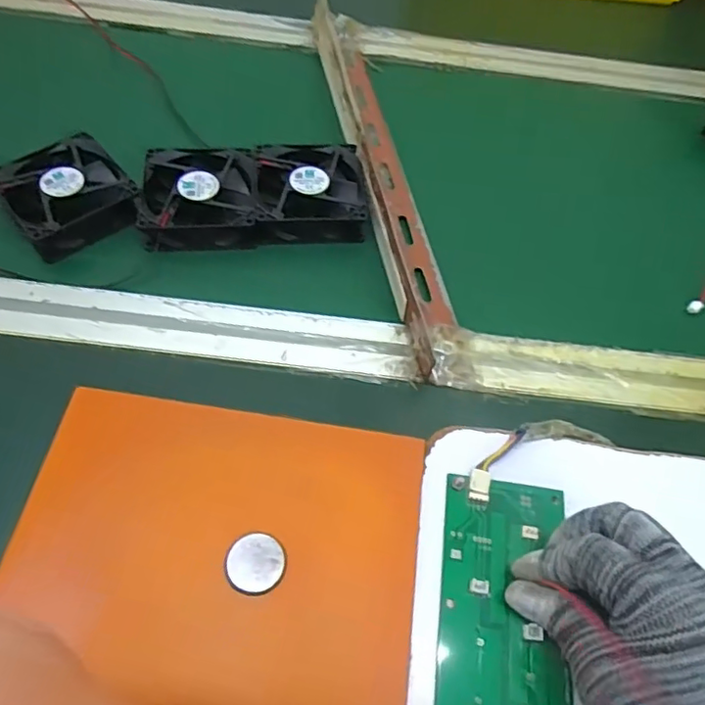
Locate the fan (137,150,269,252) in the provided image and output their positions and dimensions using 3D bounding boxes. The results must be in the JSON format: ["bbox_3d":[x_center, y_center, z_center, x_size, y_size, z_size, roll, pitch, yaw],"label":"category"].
[{"bbox_3d":[-0.109,-0.112,0.427,0.083,0.027,0.078,-6,59,-8],"label":"fan"}]

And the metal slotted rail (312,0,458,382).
[{"bbox_3d":[0.020,-0.151,0.458,0.047,0.034,0.379,-9,59,-10],"label":"metal slotted rail"}]

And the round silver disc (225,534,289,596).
[{"bbox_3d":[-0.048,0.105,0.288,0.029,0.004,0.029,2,58,-3],"label":"round silver disc"}]

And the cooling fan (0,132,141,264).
[{"bbox_3d":[-0.204,-0.114,0.418,0.081,0.030,0.083,-33,66,-22],"label":"cooling fan"}]

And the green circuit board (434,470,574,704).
[{"bbox_3d":[0.075,0.129,0.290,0.063,0.005,0.133,7,61,0],"label":"green circuit board"}]

